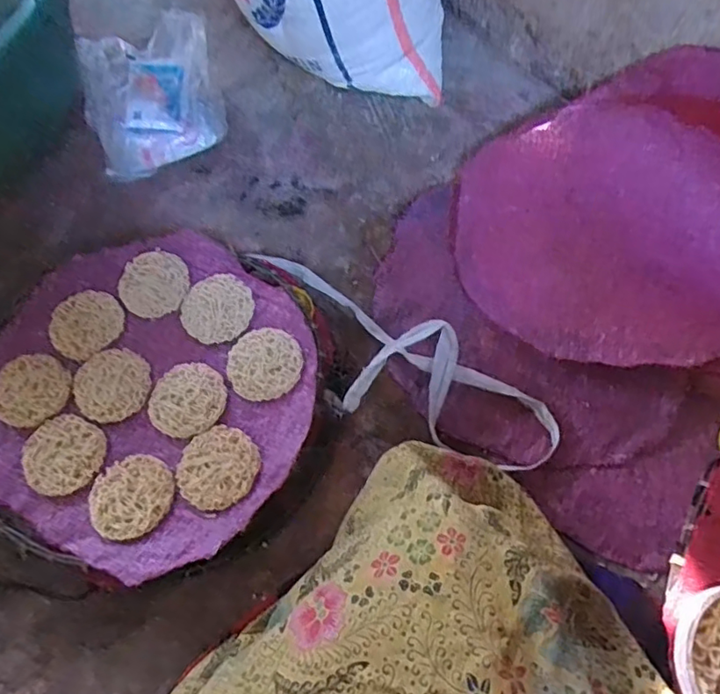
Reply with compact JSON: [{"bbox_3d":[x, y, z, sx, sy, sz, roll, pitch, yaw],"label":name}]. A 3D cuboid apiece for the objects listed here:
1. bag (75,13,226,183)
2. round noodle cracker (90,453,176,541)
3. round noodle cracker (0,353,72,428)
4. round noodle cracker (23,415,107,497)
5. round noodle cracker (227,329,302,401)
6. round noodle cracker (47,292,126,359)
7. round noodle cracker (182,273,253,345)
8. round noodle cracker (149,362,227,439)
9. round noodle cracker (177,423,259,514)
[{"bbox_3d":[-0.277,-0.339,0.769,0.169,0.078,0.218,-12,66,-5],"label":"bag"},{"bbox_3d":[-0.214,0.138,0.537,0.072,0.007,0.075,0,65,1],"label":"round noodle cracker"},{"bbox_3d":[-0.335,0.044,0.587,0.068,0.009,0.074,3,79,-14],"label":"round noodle cracker"},{"bbox_3d":[-0.287,0.103,0.562,0.070,0.018,0.078,-11,66,-4],"label":"round noodle cracker"},{"bbox_3d":[-0.099,0.014,0.592,0.074,0.009,0.080,0,65,1],"label":"round noodle cracker"},{"bbox_3d":[-0.294,-0.026,0.620,0.070,0.016,0.076,0,65,1],"label":"round noodle cracker"},{"bbox_3d":[-0.154,-0.042,0.625,0.073,0.010,0.076,0,65,1],"label":"round noodle cracker"},{"bbox_3d":[-0.175,0.052,0.580,0.073,0.006,0.074,0,65,1],"label":"round noodle cracker"},{"bbox_3d":[-0.135,0.113,0.548,0.074,0.006,0.076,0,65,1],"label":"round noodle cracker"}]

